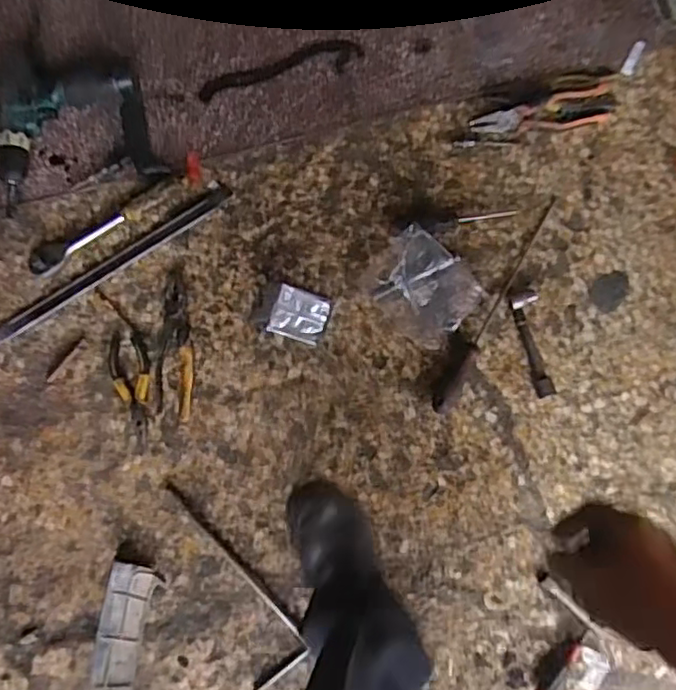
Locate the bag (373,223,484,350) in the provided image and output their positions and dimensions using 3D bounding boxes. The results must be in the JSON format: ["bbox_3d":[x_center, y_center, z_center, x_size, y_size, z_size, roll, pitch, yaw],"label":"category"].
[{"bbox_3d":[0.122,-0.076,0.894,0.131,0.027,0.122,40,84,4],"label":"bag"}]

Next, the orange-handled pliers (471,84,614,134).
[{"bbox_3d":[0.295,-0.330,0.930,0.201,0.019,0.050,-14,84,-3],"label":"orange-handled pliers"}]

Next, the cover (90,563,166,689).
[{"bbox_3d":[-0.276,0.395,0.830,0.077,0.032,0.210,6,83,0],"label":"cover"}]

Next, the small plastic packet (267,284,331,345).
[{"bbox_3d":[-0.053,-0.042,0.893,0.076,0.013,0.068,20,89,-20],"label":"small plastic packet"}]

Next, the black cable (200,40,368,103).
[{"bbox_3d":[-0.085,-0.407,0.949,0.244,0.013,0.047,-16,84,-3],"label":"black cable"}]

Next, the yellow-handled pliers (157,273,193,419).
[{"bbox_3d":[-0.220,0.001,0.882,0.051,0.013,0.198,5,83,0],"label":"yellow-handled pliers"}]

